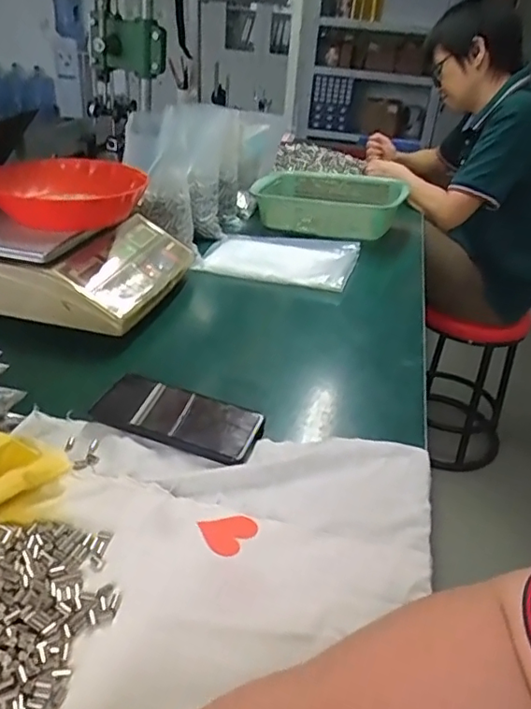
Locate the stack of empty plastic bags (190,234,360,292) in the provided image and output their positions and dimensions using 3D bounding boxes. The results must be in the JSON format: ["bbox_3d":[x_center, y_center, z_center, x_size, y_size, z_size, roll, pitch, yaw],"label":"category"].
[{"bbox_3d":[0.022,-0.176,0.969,0.265,0.031,0.203,13,32,12],"label":"stack of empty plastic bags"}]

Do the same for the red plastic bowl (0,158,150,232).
[{"bbox_3d":[-0.273,-0.231,0.795,0.182,0.062,0.182,4,31,-2],"label":"red plastic bowl"}]

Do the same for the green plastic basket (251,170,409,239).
[{"bbox_3d":[0.120,-0.320,1.148,0.319,0.071,0.250,15,32,15],"label":"green plastic basket"}]

